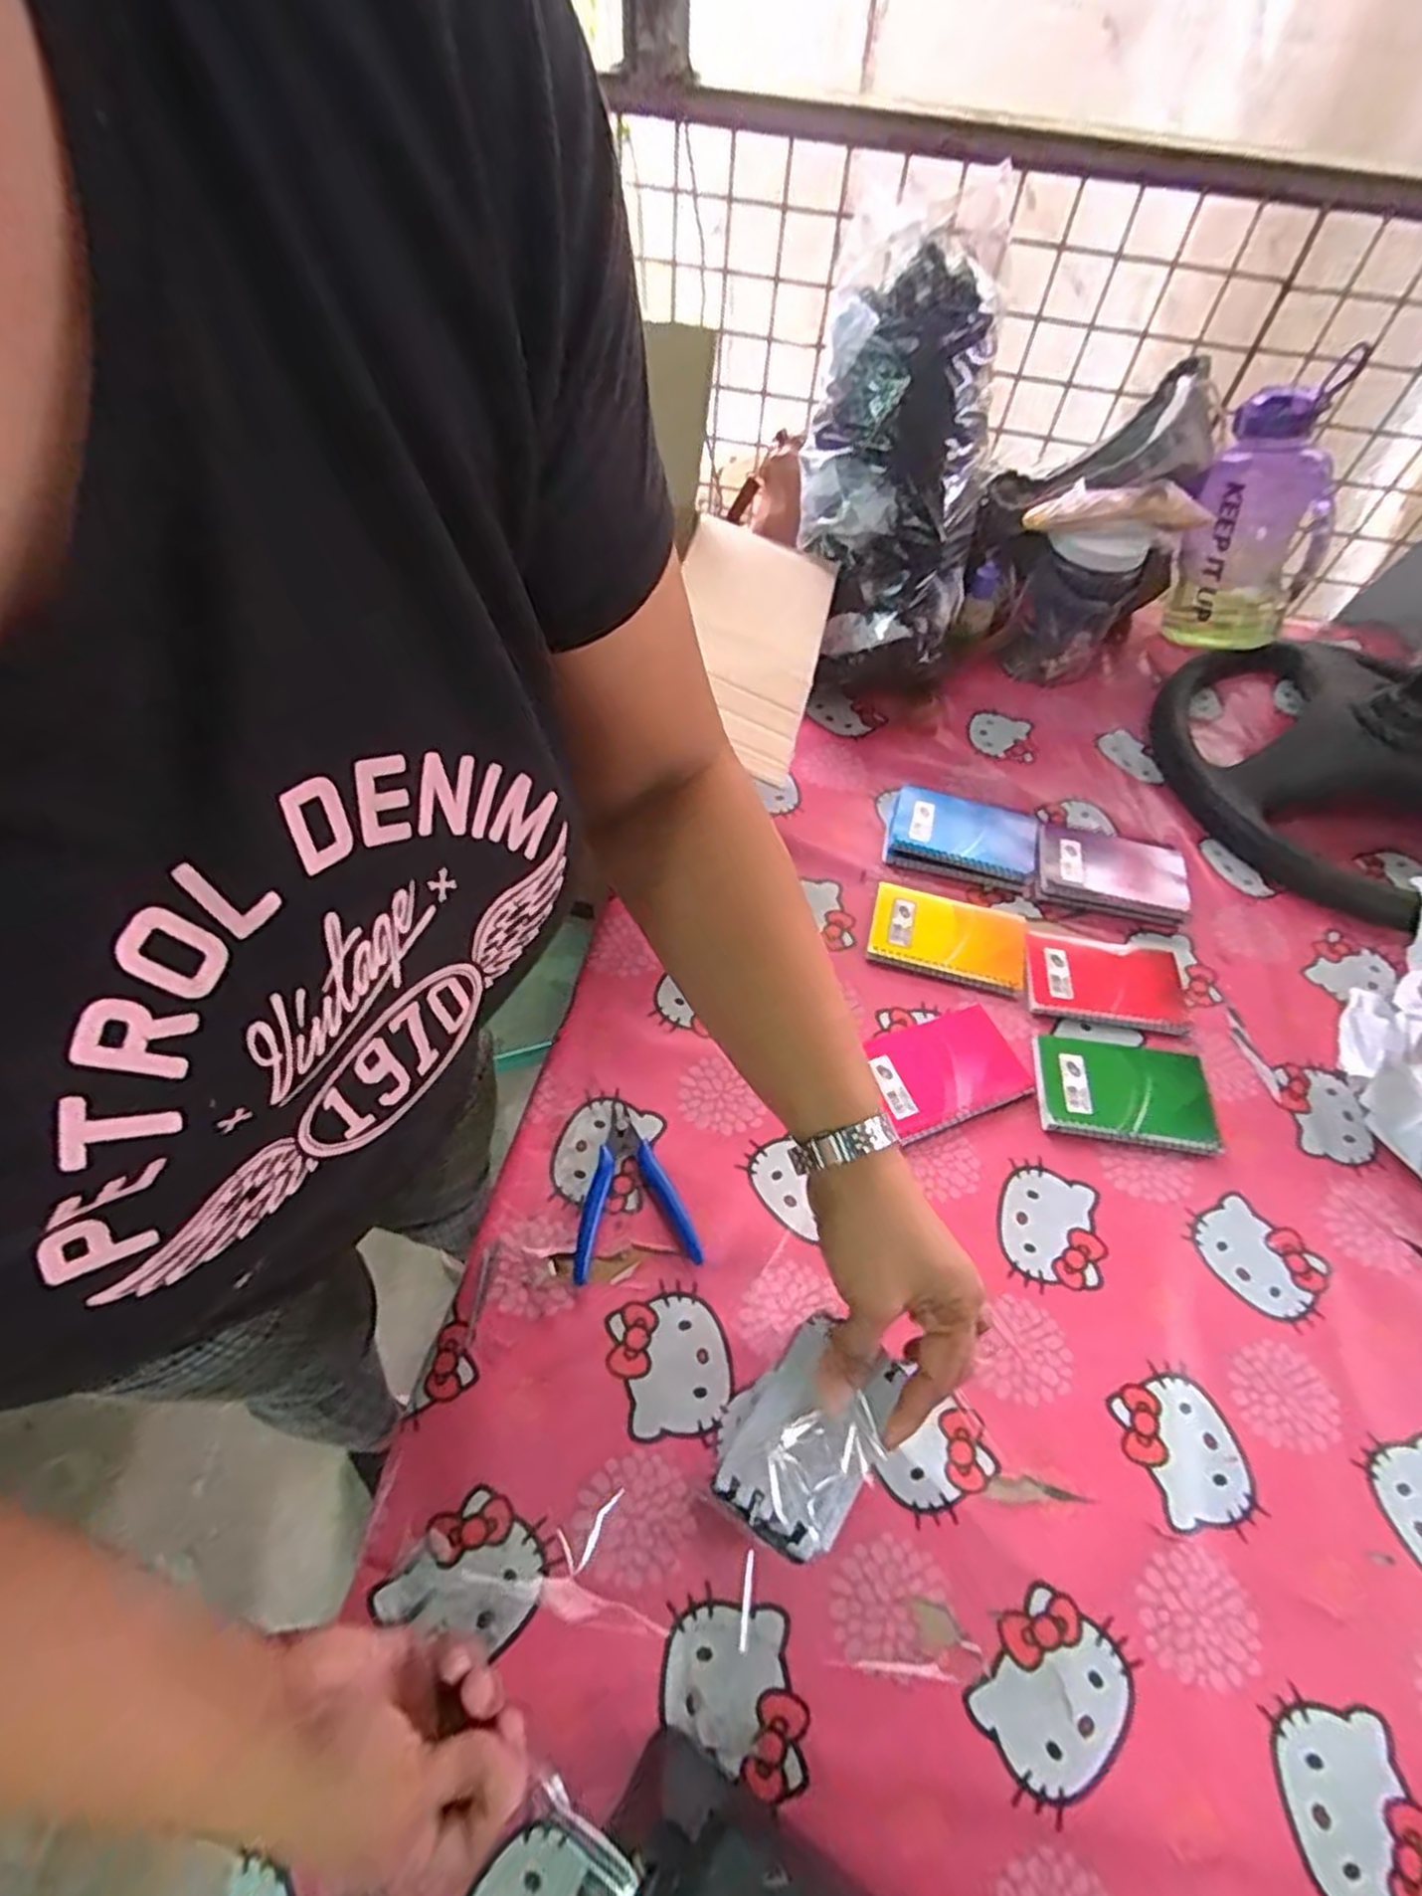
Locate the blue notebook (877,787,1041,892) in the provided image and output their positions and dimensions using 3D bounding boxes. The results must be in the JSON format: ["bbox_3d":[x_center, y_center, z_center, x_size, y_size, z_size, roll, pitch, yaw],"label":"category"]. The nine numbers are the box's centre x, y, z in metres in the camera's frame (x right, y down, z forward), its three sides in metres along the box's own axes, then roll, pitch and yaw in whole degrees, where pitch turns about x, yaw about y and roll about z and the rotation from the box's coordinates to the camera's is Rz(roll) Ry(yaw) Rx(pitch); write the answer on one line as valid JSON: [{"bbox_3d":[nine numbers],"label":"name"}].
[{"bbox_3d":[0.235,-0.108,0.752,0.133,0.018,0.096,13,56,4],"label":"blue notebook"}]

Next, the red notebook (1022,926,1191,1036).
[{"bbox_3d":[0.335,0.027,0.675,0.134,0.007,0.087,10,56,2],"label":"red notebook"}]

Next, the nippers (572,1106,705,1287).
[{"bbox_3d":[-0.056,0.164,0.551,0.081,0.012,0.116,-5,57,-8],"label":"nippers"}]

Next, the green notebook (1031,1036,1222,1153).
[{"bbox_3d":[0.321,0.108,0.616,0.133,0.012,0.086,9,56,2],"label":"green notebook"}]

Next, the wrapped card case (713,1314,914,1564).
[{"bbox_3d":[0.048,0.225,0.369,0.056,0.018,0.094,35,60,18],"label":"wrapped card case"}]

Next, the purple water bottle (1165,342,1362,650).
[{"bbox_3d":[0.593,-0.470,0.864,0.152,0.279,0.092,-4,35,-7],"label":"purple water bottle"}]

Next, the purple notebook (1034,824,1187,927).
[{"bbox_3d":[0.367,-0.071,0.736,0.135,0.017,0.091,14,56,5],"label":"purple notebook"}]

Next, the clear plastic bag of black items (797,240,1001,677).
[{"bbox_3d":[0.175,-0.448,0.761,0.163,0.352,0.076,0,22,-4],"label":"clear plastic bag of black items"}]

